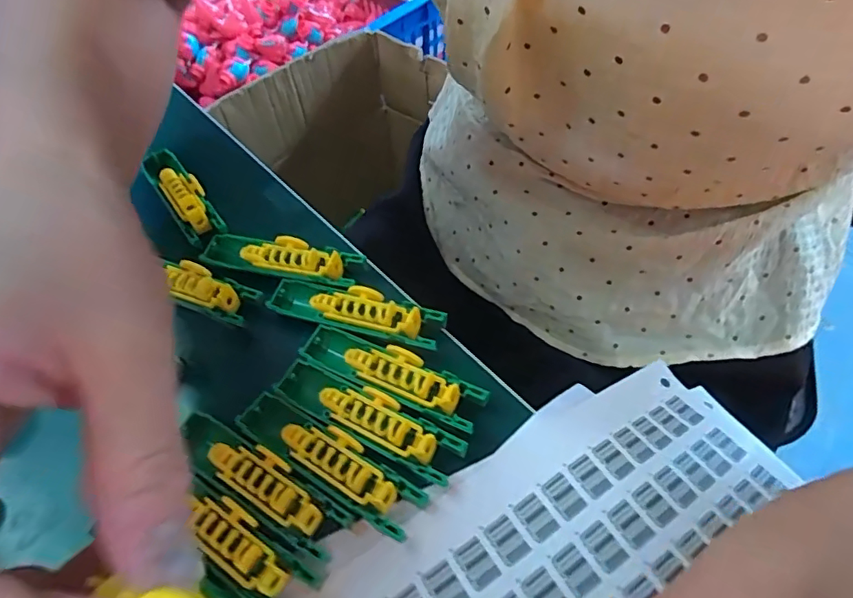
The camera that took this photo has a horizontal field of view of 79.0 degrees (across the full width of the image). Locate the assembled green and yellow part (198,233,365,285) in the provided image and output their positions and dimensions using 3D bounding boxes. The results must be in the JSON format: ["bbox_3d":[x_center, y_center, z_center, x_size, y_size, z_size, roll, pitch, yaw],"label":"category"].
[{"bbox_3d":[-0.069,-0.020,0.244,0.076,0.012,0.021,8,56,8],"label":"assembled green and yellow part"}]

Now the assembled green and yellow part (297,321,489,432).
[{"bbox_3d":[-0.014,0.029,0.209,0.077,0.008,0.020,21,59,16],"label":"assembled green and yellow part"}]

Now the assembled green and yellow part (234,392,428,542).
[{"bbox_3d":[-0.037,0.058,0.190,0.077,0.012,0.020,28,61,20],"label":"assembled green and yellow part"}]

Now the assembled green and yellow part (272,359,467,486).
[{"bbox_3d":[-0.023,0.045,0.201,0.077,0.010,0.019,24,60,18],"label":"assembled green and yellow part"}]

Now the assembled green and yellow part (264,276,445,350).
[{"bbox_3d":[-0.031,0.003,0.226,0.077,0.008,0.020,13,57,12],"label":"assembled green and yellow part"}]

